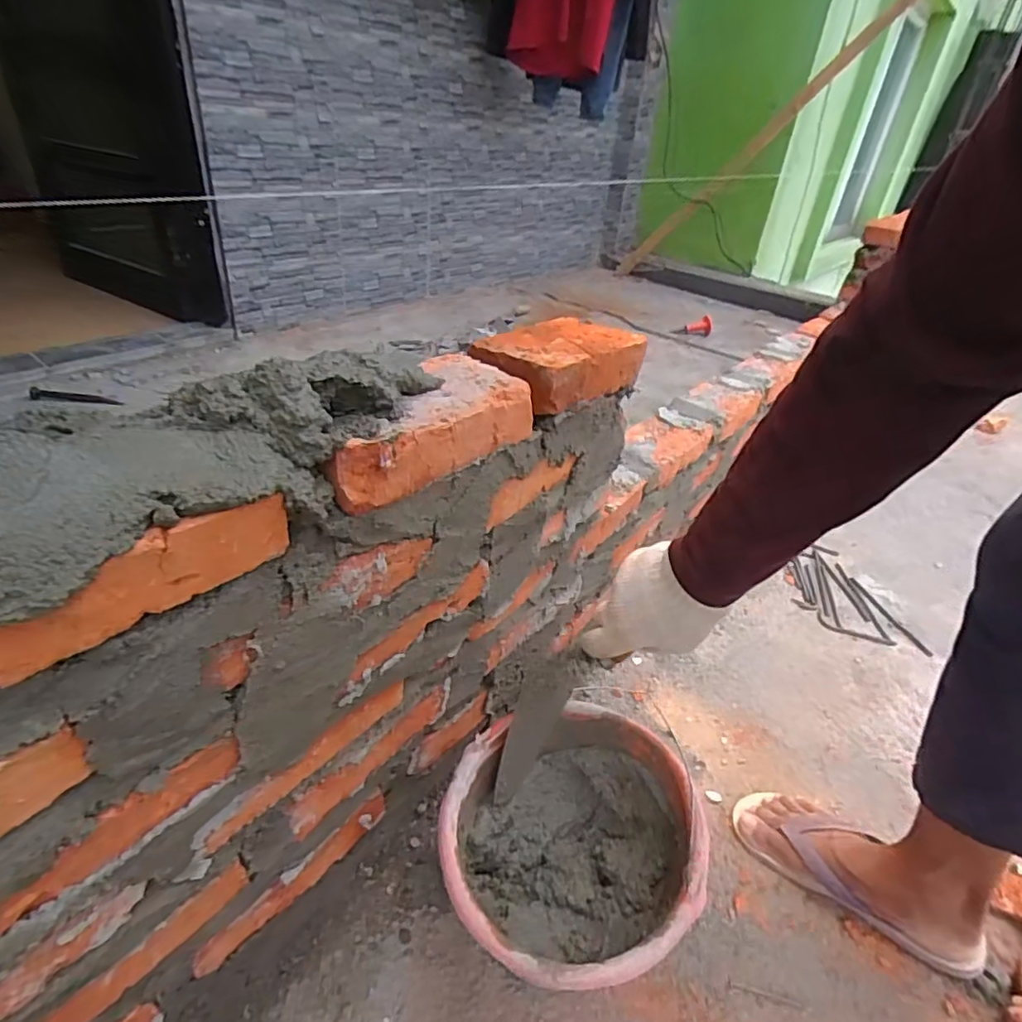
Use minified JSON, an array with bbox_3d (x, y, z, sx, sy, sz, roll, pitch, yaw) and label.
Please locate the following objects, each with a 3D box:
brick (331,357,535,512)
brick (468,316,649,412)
[{"bbox_3d":[-0.075,-0.070,0.464,0.098,0.044,0.194,27,38,29],"label":"brick"},{"bbox_3d":[0.046,-0.150,0.592,0.102,0.044,0.186,29,40,31],"label":"brick"}]

